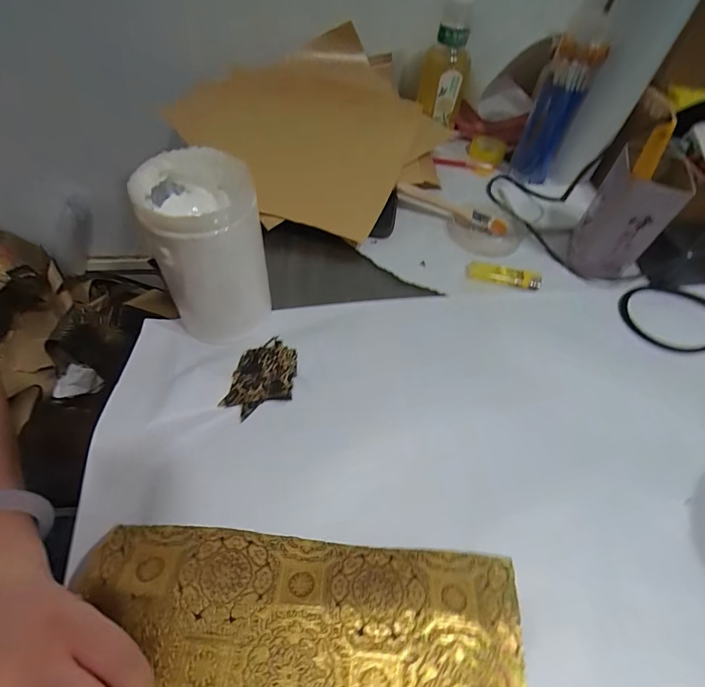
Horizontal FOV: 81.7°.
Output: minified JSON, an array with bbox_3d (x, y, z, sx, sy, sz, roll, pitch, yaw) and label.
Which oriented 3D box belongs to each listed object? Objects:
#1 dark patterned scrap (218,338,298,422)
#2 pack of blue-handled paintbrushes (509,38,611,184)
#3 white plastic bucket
[{"bbox_3d":[-0.074,0.030,0.342,0.049,0.004,0.066,19,76,-2],"label":"dark patterned scrap"},{"bbox_3d":[0.238,-0.271,0.490,0.050,0.155,0.020,28,57,15],"label":"pack of blue-handled paintbrushes"},{"bbox_3d":[-0.118,-0.073,0.334,0.081,0.135,0.089,-17,58,-16],"label":"white plastic bucket"}]

